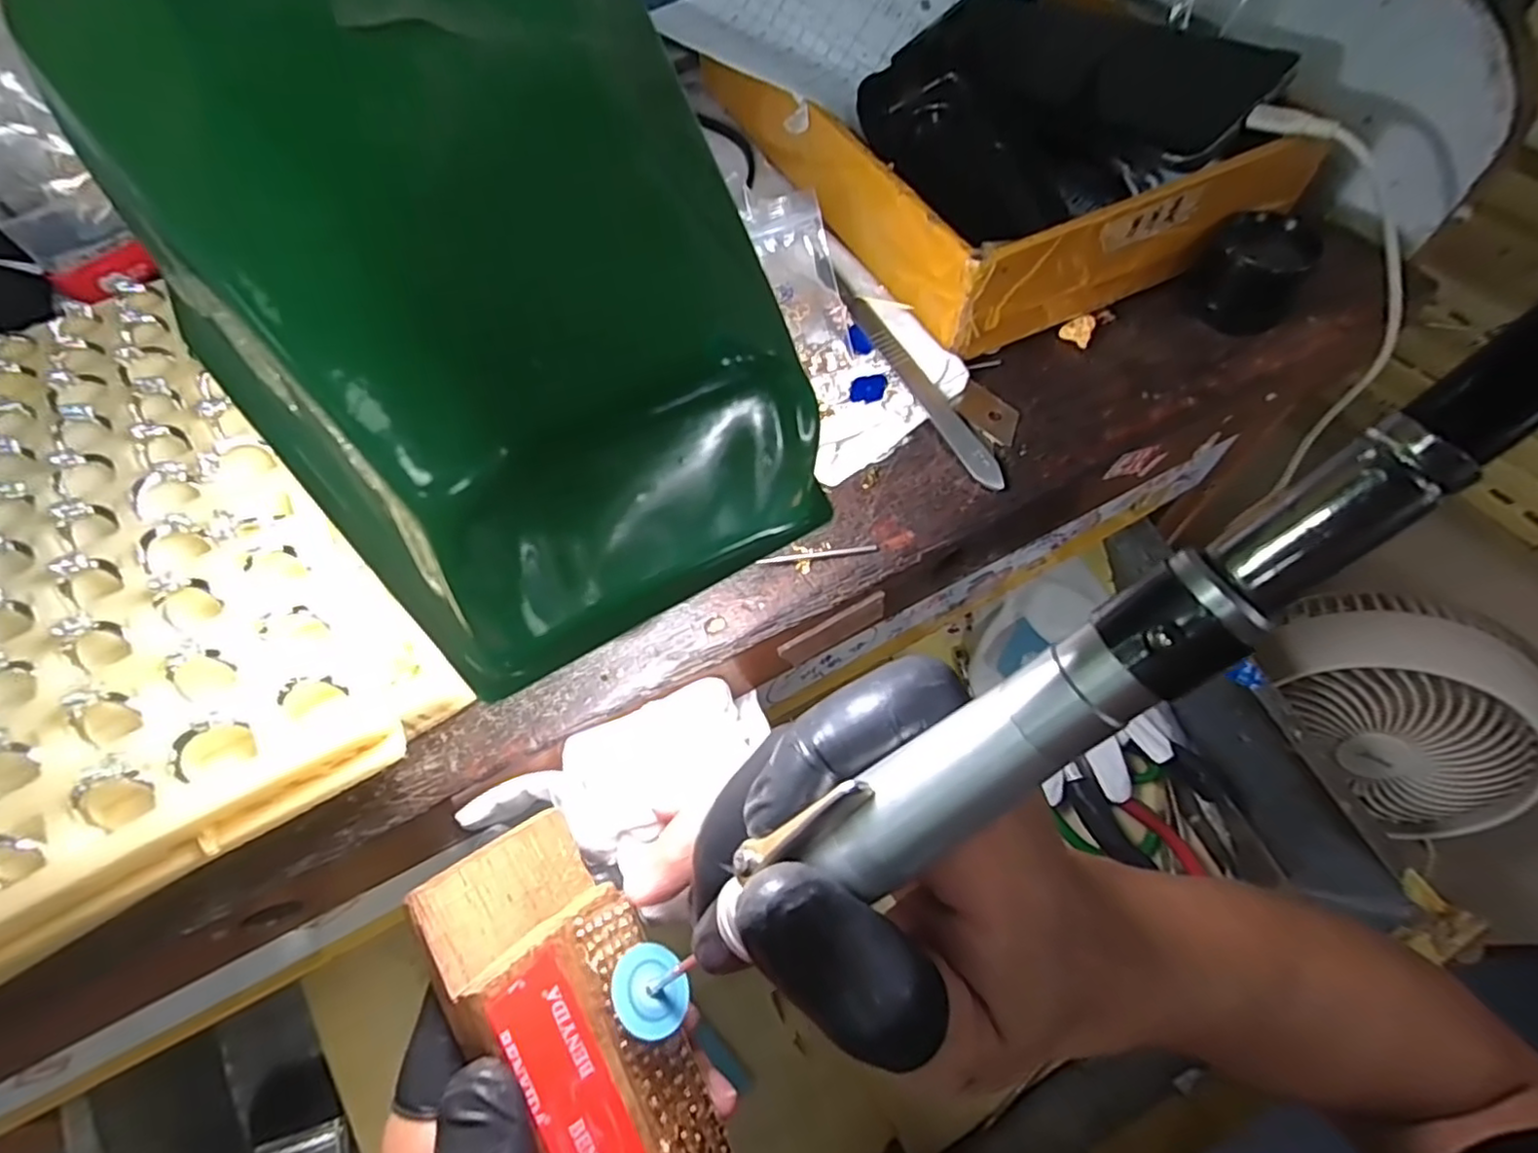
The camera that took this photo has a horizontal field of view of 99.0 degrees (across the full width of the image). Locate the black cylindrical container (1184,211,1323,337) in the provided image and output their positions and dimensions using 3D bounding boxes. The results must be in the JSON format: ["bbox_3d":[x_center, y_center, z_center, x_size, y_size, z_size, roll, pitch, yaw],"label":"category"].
[{"bbox_3d":[0.193,-0.123,0.267,0.041,0.034,0.032,32,67,20],"label":"black cylindrical container"}]

